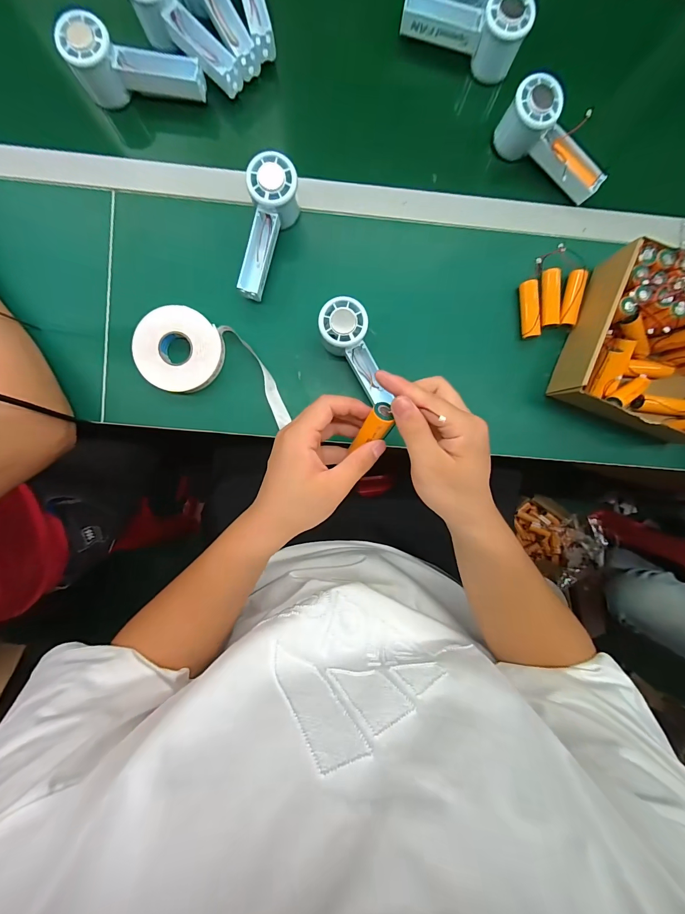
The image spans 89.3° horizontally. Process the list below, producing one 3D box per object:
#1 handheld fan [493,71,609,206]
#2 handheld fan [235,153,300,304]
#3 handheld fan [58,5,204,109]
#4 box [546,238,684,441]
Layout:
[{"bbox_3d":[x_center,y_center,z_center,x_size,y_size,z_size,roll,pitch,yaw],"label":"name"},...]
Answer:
[{"bbox_3d":[0.262,-0.382,0.433,0.049,0.058,0.144,-42,93,0],"label":"handheld fan"},{"bbox_3d":[-0.095,-0.278,0.433,0.056,0.056,0.154,16,103,-3],"label":"handheld fan"},{"bbox_3d":[-0.247,-0.476,0.424,0.152,0.062,0.055,3,92,-2],"label":"handheld fan"},{"bbox_3d":[0.392,-0.133,0.437,0.200,0.084,0.190,20,91,-3],"label":"box"}]

